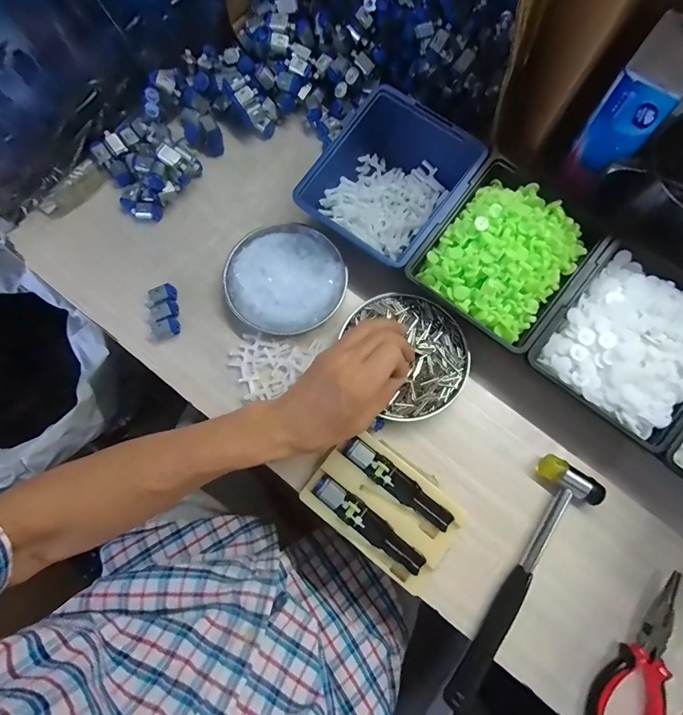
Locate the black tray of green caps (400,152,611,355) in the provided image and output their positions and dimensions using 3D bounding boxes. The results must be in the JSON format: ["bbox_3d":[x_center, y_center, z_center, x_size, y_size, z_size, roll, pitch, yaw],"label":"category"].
[{"bbox_3d":[0.166,-0.104,0.391,0.143,0.057,0.157,38,78,8],"label":"black tray of green caps"}]

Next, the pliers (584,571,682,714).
[{"bbox_3d":[0.263,0.265,0.336,0.052,0.014,0.154,26,77,5],"label":"pliers"}]

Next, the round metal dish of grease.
[{"bbox_3d":[-0.062,-0.089,0.424,0.126,0.033,0.128,0,76,-1],"label":"round metal dish of grease"}]

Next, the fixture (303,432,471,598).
[{"bbox_3d":[0.040,0.142,0.364,0.136,0.020,0.089,38,78,8],"label":"fixture"}]

